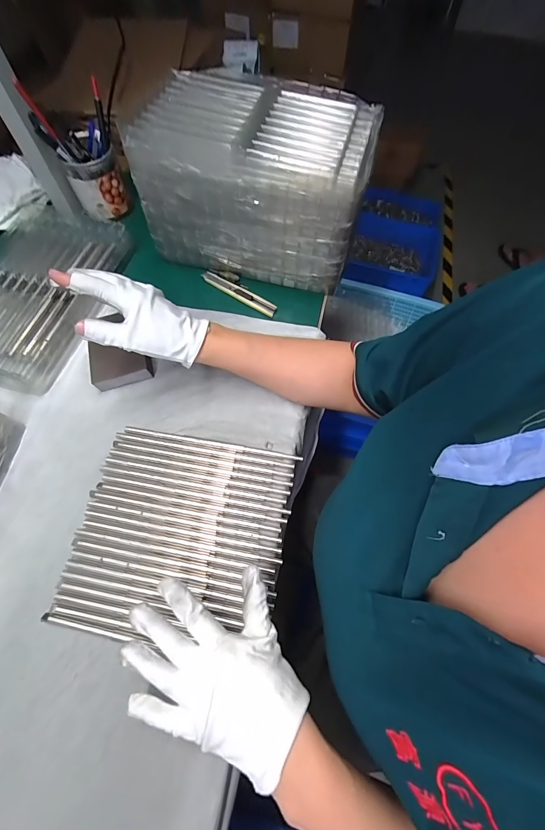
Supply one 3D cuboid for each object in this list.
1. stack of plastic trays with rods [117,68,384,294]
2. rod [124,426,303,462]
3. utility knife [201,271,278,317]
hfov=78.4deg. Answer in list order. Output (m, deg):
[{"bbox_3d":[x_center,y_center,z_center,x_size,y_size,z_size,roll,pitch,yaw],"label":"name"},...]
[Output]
[{"bbox_3d":[-0.020,-0.319,0.474,0.284,0.170,0.173,14,66,4],"label":"stack of plastic trays with rods"},{"bbox_3d":[-0.072,0.034,0.400,0.215,0.010,0.008,10,66,2],"label":"rod"},{"bbox_3d":[-0.050,-0.183,0.494,0.127,0.010,0.019,33,69,12],"label":"utility knife"}]

